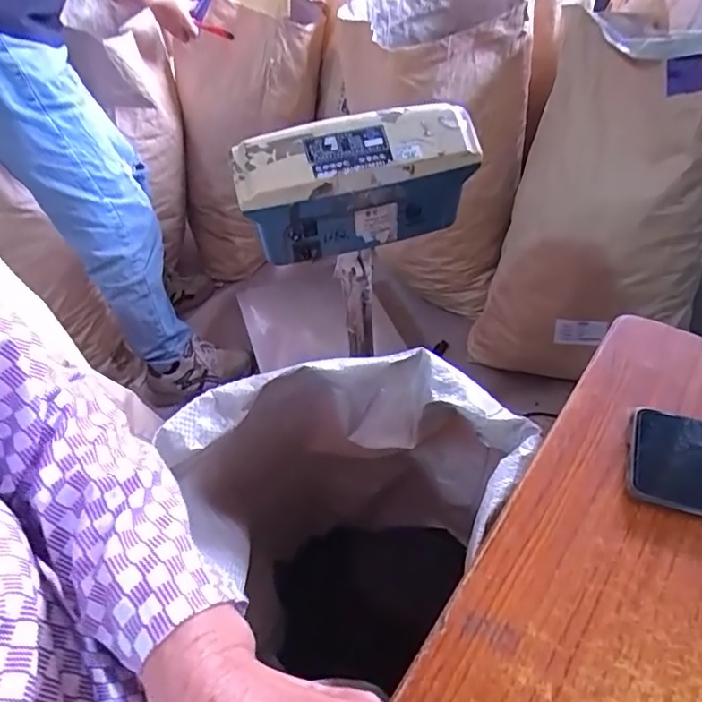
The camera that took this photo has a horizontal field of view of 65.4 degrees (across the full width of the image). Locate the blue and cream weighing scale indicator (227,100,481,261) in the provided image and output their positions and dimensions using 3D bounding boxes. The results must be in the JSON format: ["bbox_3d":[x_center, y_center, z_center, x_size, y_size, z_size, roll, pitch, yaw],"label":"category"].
[{"bbox_3d":[0.009,-0.186,0.622,0.269,0.134,0.074,-17,46,-10],"label":"blue and cream weighing scale indicator"}]

